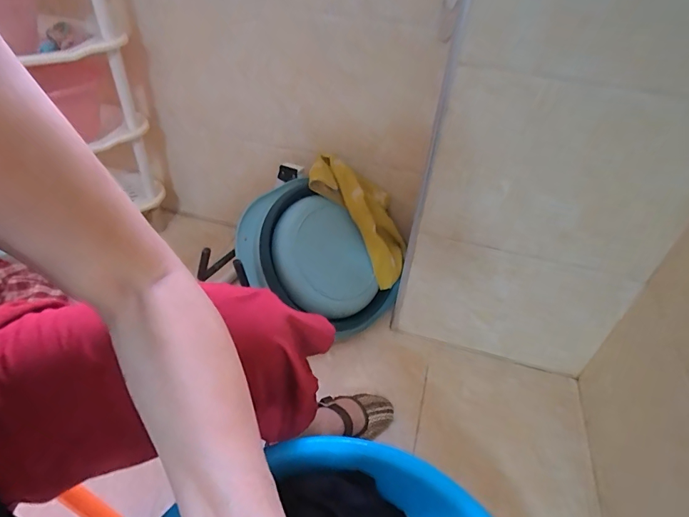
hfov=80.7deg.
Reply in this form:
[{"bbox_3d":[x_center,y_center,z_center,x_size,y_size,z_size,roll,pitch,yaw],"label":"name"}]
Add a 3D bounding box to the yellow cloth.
[{"bbox_3d":[0.053,-0.104,0.957,0.332,0.078,0.138,55,47,-10],"label":"yellow cloth"}]

